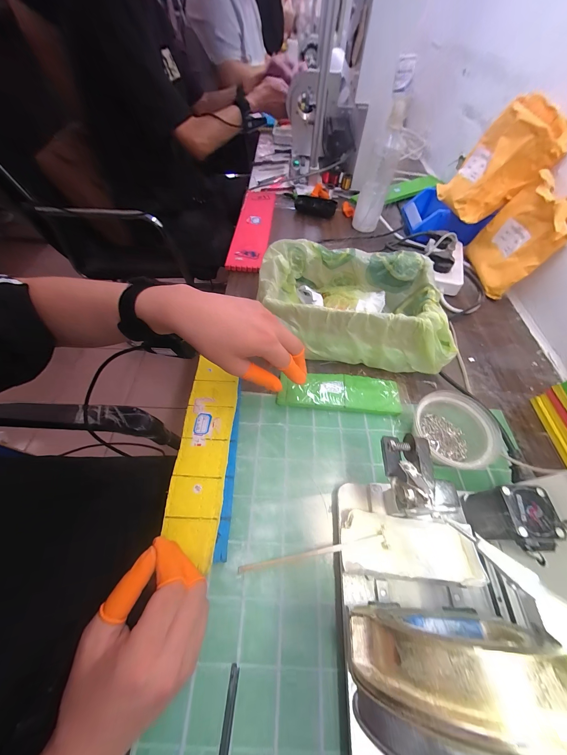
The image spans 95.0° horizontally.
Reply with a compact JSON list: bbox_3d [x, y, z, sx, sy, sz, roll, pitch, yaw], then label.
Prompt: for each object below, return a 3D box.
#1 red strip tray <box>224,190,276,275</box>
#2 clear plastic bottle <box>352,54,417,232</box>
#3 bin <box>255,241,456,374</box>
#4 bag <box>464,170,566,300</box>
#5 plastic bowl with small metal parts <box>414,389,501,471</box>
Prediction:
[{"bbox_3d":[-0.074,-0.373,0.642,0.081,0.030,0.338,4,57,0],"label":"red strip tray"},{"bbox_3d":[0.218,-0.481,0.568,0.062,0.261,0.079,15,58,7],"label":"clear plastic bottle"},{"bbox_3d":[0.105,-0.115,0.425,0.302,0.112,0.163,12,57,5],"label":"bin"},{"bbox_3d":[0.452,-0.268,0.510,0.061,0.165,0.166,7,57,1],"label":"bag"},{"bbox_3d":[0.222,0.073,0.344,0.083,0.058,0.097,-6,57,-7],"label":"plastic bowl with small metal parts"}]

